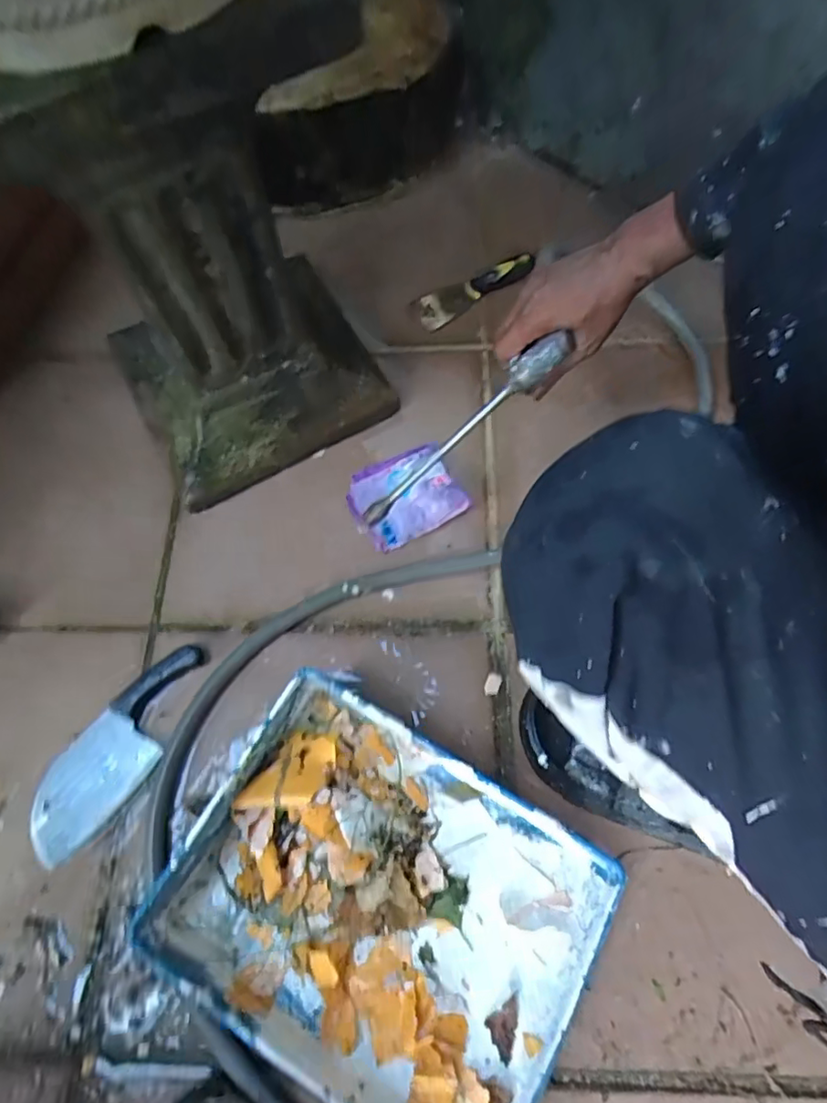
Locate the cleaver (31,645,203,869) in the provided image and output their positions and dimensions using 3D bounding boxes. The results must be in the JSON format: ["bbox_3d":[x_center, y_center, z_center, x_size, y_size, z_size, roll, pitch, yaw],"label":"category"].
[{"bbox_3d":[-0.317,0.212,0.624,0.088,0.020,0.243,38,73,16],"label":"cleaver"}]

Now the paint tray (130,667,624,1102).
[{"bbox_3d":[-0.025,0.325,0.533,0.356,0.074,0.283,29,71,13],"label":"paint tray"}]

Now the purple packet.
[{"bbox_3d":[-0.011,-0.069,0.725,0.128,0.024,0.112,-26,69,-9],"label":"purple packet"}]

